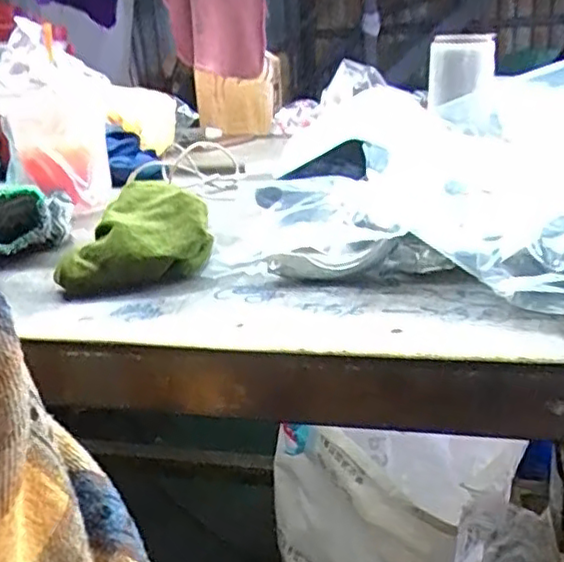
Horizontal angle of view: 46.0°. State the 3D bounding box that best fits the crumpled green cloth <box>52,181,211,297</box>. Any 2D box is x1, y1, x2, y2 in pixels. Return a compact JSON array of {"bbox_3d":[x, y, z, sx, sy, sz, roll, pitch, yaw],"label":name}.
[{"bbox_3d":[-0.122,-0.037,0.548,0.122,0.060,0.114,-8,19,-13],"label":"crumpled green cloth"}]

